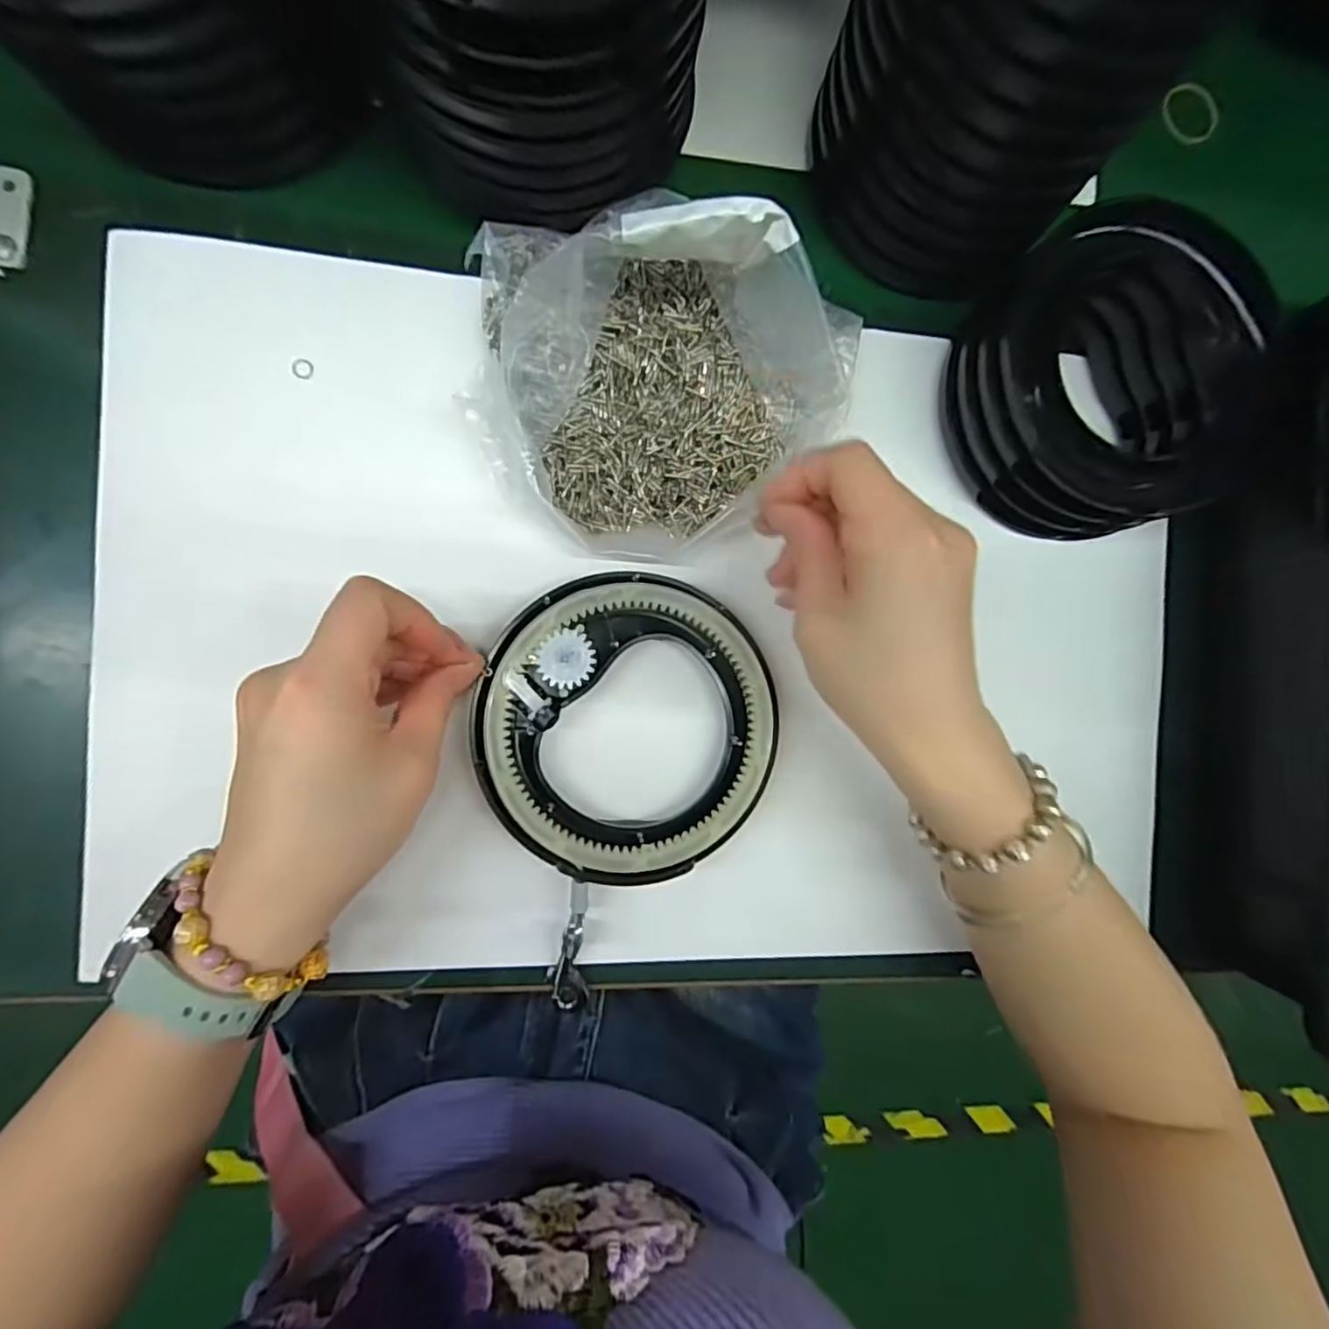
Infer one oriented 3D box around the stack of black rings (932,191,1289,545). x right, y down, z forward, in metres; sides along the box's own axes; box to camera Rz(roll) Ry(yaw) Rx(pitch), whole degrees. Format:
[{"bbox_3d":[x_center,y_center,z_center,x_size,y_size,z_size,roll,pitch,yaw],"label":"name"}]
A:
[{"bbox_3d":[0.203,-0.132,0.298,0.131,0.066,0.137,34,84,-5],"label":"stack of black rings"}]

